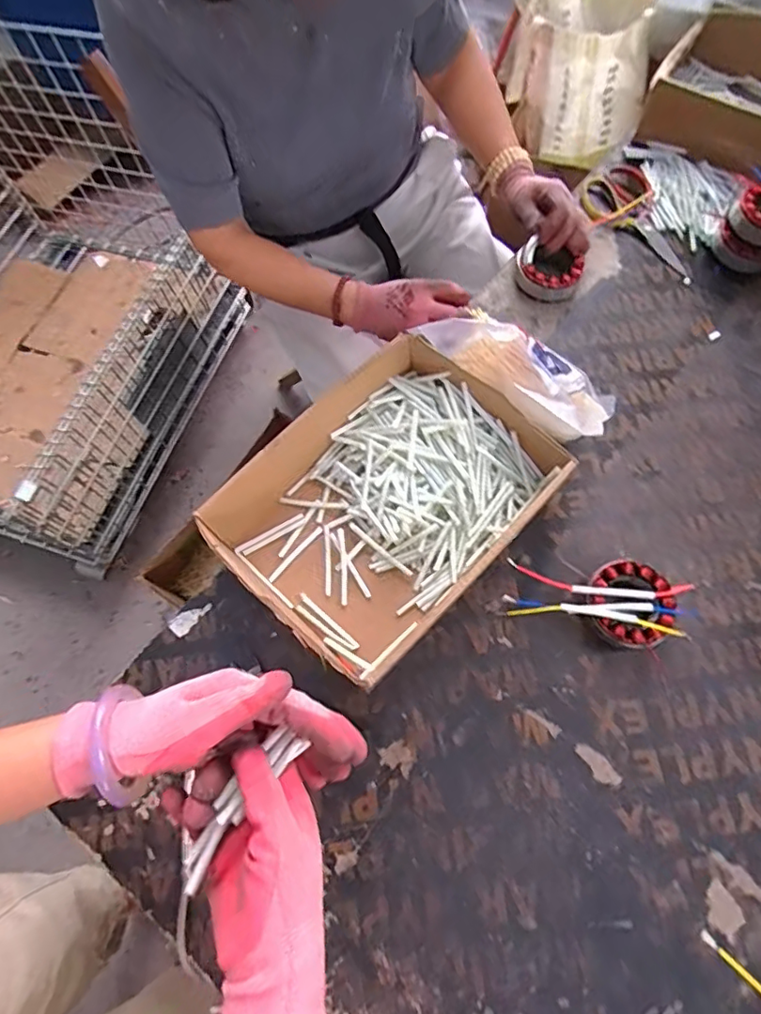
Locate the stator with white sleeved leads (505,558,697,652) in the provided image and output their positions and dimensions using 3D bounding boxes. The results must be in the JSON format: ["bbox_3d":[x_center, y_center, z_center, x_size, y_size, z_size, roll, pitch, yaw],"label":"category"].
[{"bbox_3d":[0.227,0.095,0.565,0.173,0.043,0.086,17,69,9],"label":"stator with white sleeved leads"}]

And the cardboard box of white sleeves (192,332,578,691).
[{"bbox_3d":[0.011,-0.001,0.584,0.327,0.100,0.245,-42,72,-13],"label":"cardboard box of white sleeves"}]

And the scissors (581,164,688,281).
[{"bbox_3d":[0.375,-0.405,0.768,0.092,0.023,0.196,-33,81,-11],"label":"scissors"}]

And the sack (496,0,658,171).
[{"bbox_3d":[0.350,-0.791,0.970,0.207,0.197,0.278,1,68,3],"label":"sack"}]

